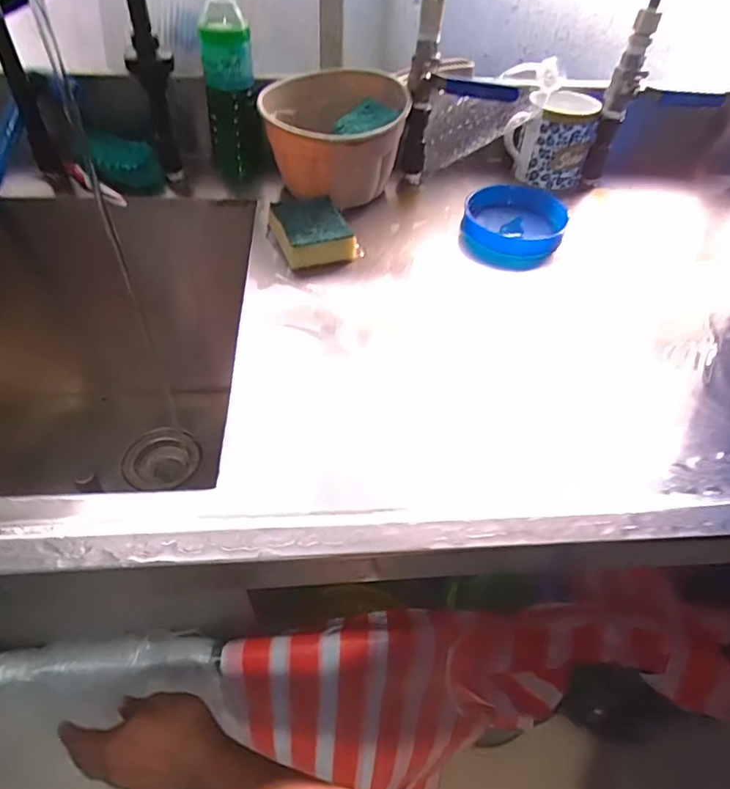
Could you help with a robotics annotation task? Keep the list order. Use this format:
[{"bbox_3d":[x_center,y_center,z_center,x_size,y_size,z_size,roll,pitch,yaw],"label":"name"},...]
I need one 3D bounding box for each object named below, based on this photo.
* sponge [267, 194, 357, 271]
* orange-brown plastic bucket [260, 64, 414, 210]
[{"bbox_3d":[-0.063,-0.188,0.601,0.074,0.026,0.105,-16,50,-18],"label":"sponge"},{"bbox_3d":[-0.034,-0.321,0.667,0.163,0.097,0.202,2,47,-2],"label":"orange-brown plastic bucket"}]

